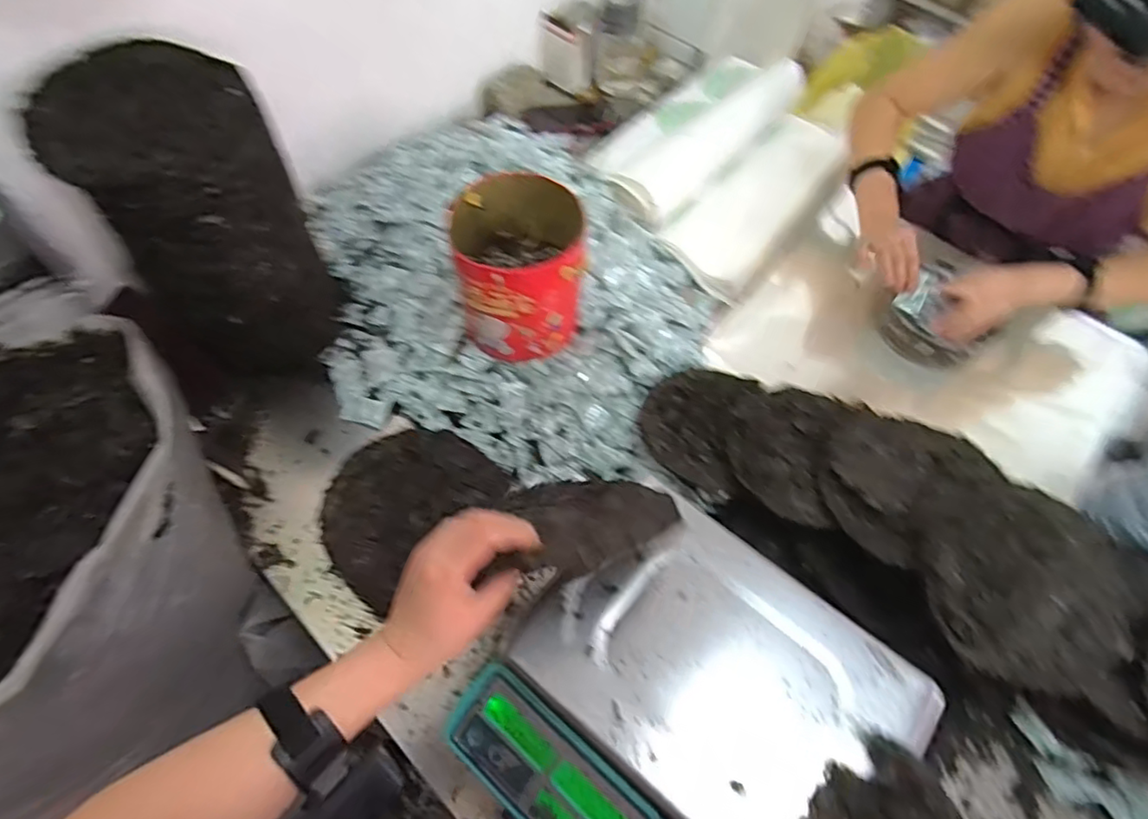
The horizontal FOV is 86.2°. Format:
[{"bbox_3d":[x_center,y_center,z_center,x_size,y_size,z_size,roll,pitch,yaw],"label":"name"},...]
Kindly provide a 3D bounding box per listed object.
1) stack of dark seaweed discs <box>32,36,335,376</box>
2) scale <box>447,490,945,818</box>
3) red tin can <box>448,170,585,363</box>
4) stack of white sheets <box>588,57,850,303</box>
[{"bbox_3d":[-0.433,-0.216,0.742,0.208,0.331,0.189,-26,63,-18],"label":"stack of dark seaweed discs"},{"bbox_3d":[0.104,0.283,0.561,0.332,0.096,0.321,39,64,18],"label":"scale"},{"bbox_3d":[-0.069,-0.173,0.790,0.152,0.184,0.145,2,58,-3],"label":"red tin can"},{"bbox_3d":[0.337,-0.378,1.069,0.177,0.063,0.457,36,63,17],"label":"stack of white sheets"}]

